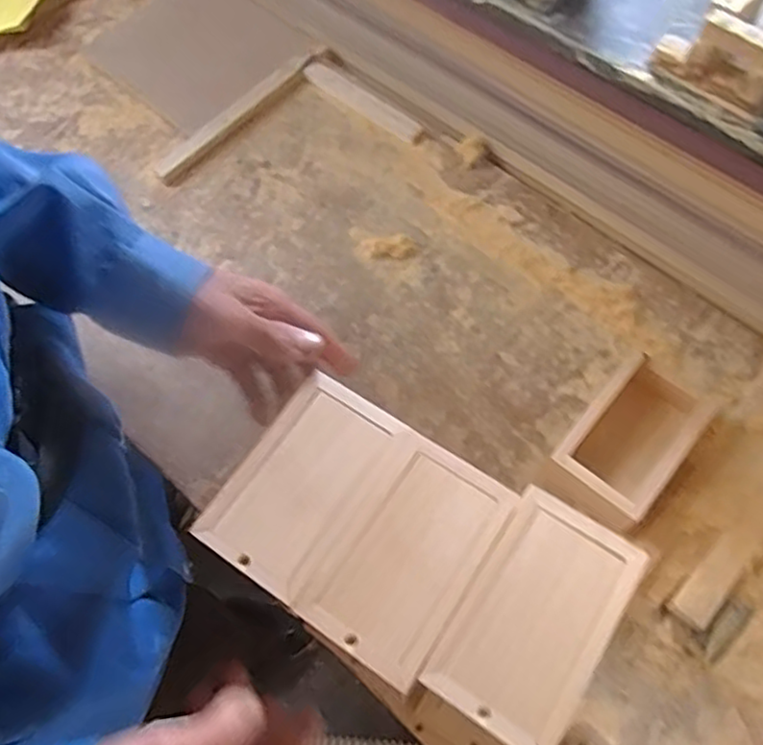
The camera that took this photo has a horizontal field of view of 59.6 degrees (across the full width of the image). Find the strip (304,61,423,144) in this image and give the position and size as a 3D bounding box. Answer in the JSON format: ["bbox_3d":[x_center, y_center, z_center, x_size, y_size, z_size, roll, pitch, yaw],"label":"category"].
[{"bbox_3d":[-0.022,-0.302,0.740,0.158,0.014,0.026,38,73,17],"label":"strip"}]

